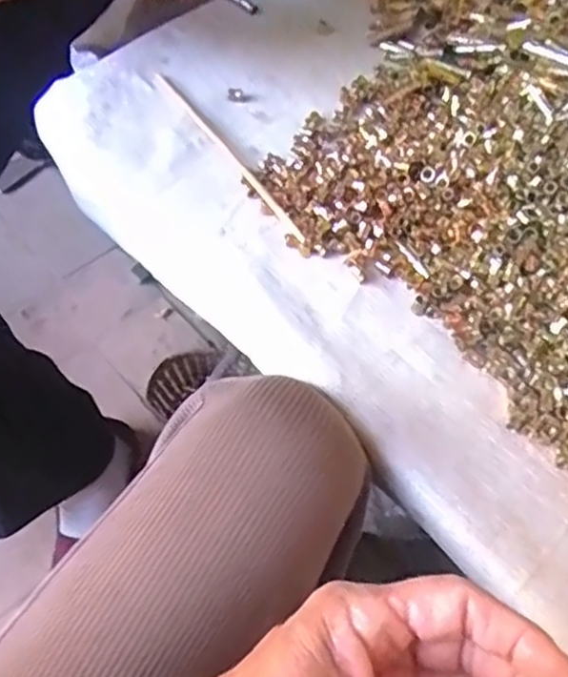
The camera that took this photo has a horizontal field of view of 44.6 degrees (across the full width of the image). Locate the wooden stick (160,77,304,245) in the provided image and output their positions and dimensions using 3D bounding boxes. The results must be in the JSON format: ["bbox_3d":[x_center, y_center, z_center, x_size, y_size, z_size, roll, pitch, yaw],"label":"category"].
[{"bbox_3d":[-0.042,-0.141,0.517,0.009,0.005,0.212,-28,62,-18],"label":"wooden stick"}]

